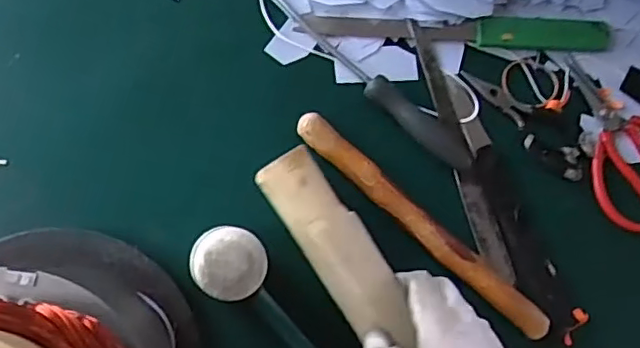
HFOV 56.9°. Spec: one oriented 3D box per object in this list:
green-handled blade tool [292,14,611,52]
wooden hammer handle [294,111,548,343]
[{"bbox_3d":[0.118,-0.120,0.496,0.268,0.014,0.027,0,81,-10],"label":"green-handled blade tool"},{"bbox_3d":[0.080,0.040,0.464,0.246,0.023,0.023,42,77,-2],"label":"wooden hammer handle"}]

